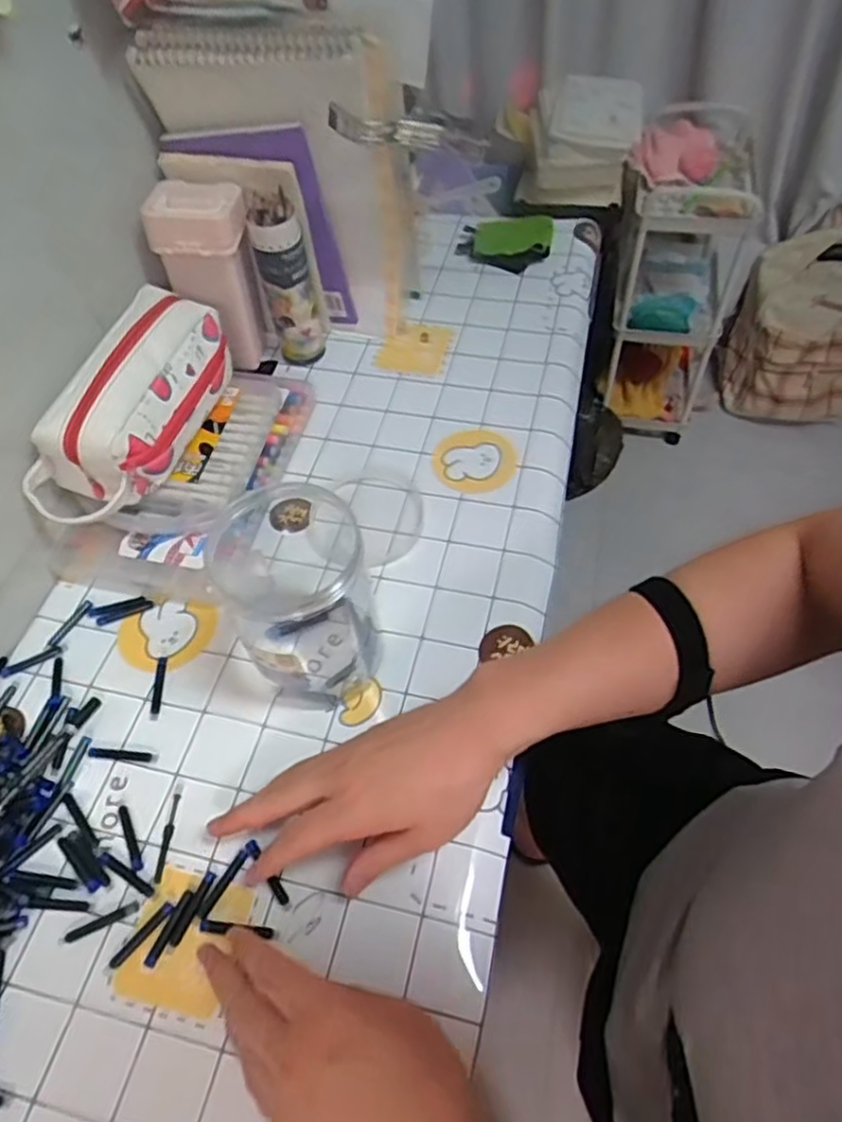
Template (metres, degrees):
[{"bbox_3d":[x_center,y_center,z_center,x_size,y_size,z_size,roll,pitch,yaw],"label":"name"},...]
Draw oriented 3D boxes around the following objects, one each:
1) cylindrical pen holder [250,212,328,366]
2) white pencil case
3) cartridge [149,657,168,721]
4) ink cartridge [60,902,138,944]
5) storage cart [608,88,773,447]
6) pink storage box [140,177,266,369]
[{"bbox_3d":[-0.129,-0.268,0.699,0.046,0.157,0.041,-8,55,-3],"label":"cylindrical pen holder"},{"bbox_3d":[-0.245,-0.133,0.588,0.108,0.089,0.209,10,57,11],"label":"white pencil case"},{"bbox_3d":[-0.203,0.098,0.541,0.007,0.008,0.052,-4,55,0],"label":"cartridge"},{"bbox_3d":[-0.206,0.232,0.448,0.050,0.004,0.007,-22,57,-12],"label":"ink cartridge"},{"bbox_3d":[0.551,-0.597,1.516,0.272,0.547,0.395,19,59,16],"label":"storage cart"},{"bbox_3d":[-0.199,-0.274,0.690,0.083,0.168,0.066,-1,55,1],"label":"pink storage box"}]

